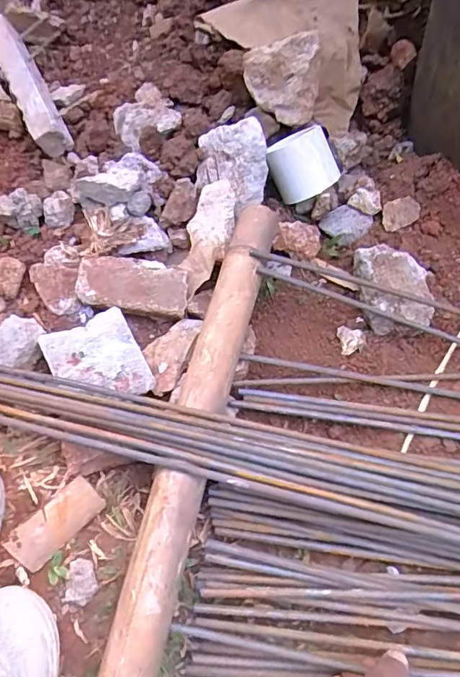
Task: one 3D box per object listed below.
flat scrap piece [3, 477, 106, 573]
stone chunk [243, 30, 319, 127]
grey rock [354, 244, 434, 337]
[{"bbox_3d":[-0.169,0.180,0.478,0.041,0.007,0.089,44,63,9],"label":"flat scrap piece"},{"bbox_3d":[0.074,-0.373,0.700,0.105,0.076,0.105,4,66,2],"label":"stone chunk"},{"bbox_3d":[0.200,-0.066,0.607,0.091,0.050,0.114,1,66,0],"label":"grey rock"}]

